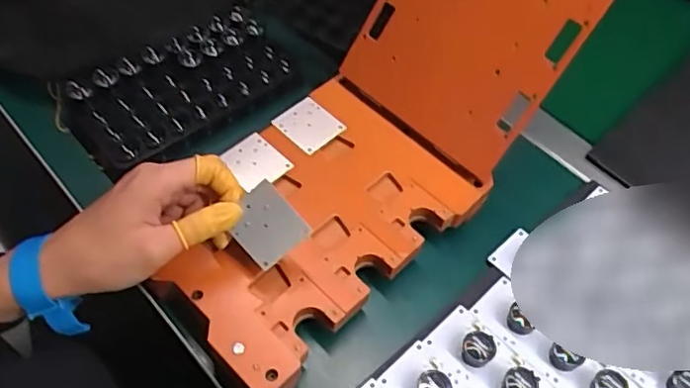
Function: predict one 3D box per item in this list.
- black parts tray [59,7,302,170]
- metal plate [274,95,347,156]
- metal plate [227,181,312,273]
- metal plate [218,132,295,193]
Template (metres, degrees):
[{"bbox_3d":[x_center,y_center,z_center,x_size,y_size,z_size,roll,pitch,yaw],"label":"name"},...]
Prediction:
[{"bbox_3d":[-0.137,-0.094,0.525,0.195,0.028,0.103,-31,65,-22],"label":"black parts tray"},{"bbox_3d":[-0.029,-0.058,0.496,0.045,0.005,0.045,-38,67,-25],"label":"metal plate"},{"bbox_3d":[-0.053,0.022,0.399,0.044,0.005,0.048,-41,97,8],"label":"metal plate"},{"bbox_3d":[-0.071,-0.027,0.471,0.039,0.006,0.044,-36,73,-11],"label":"metal plate"}]

